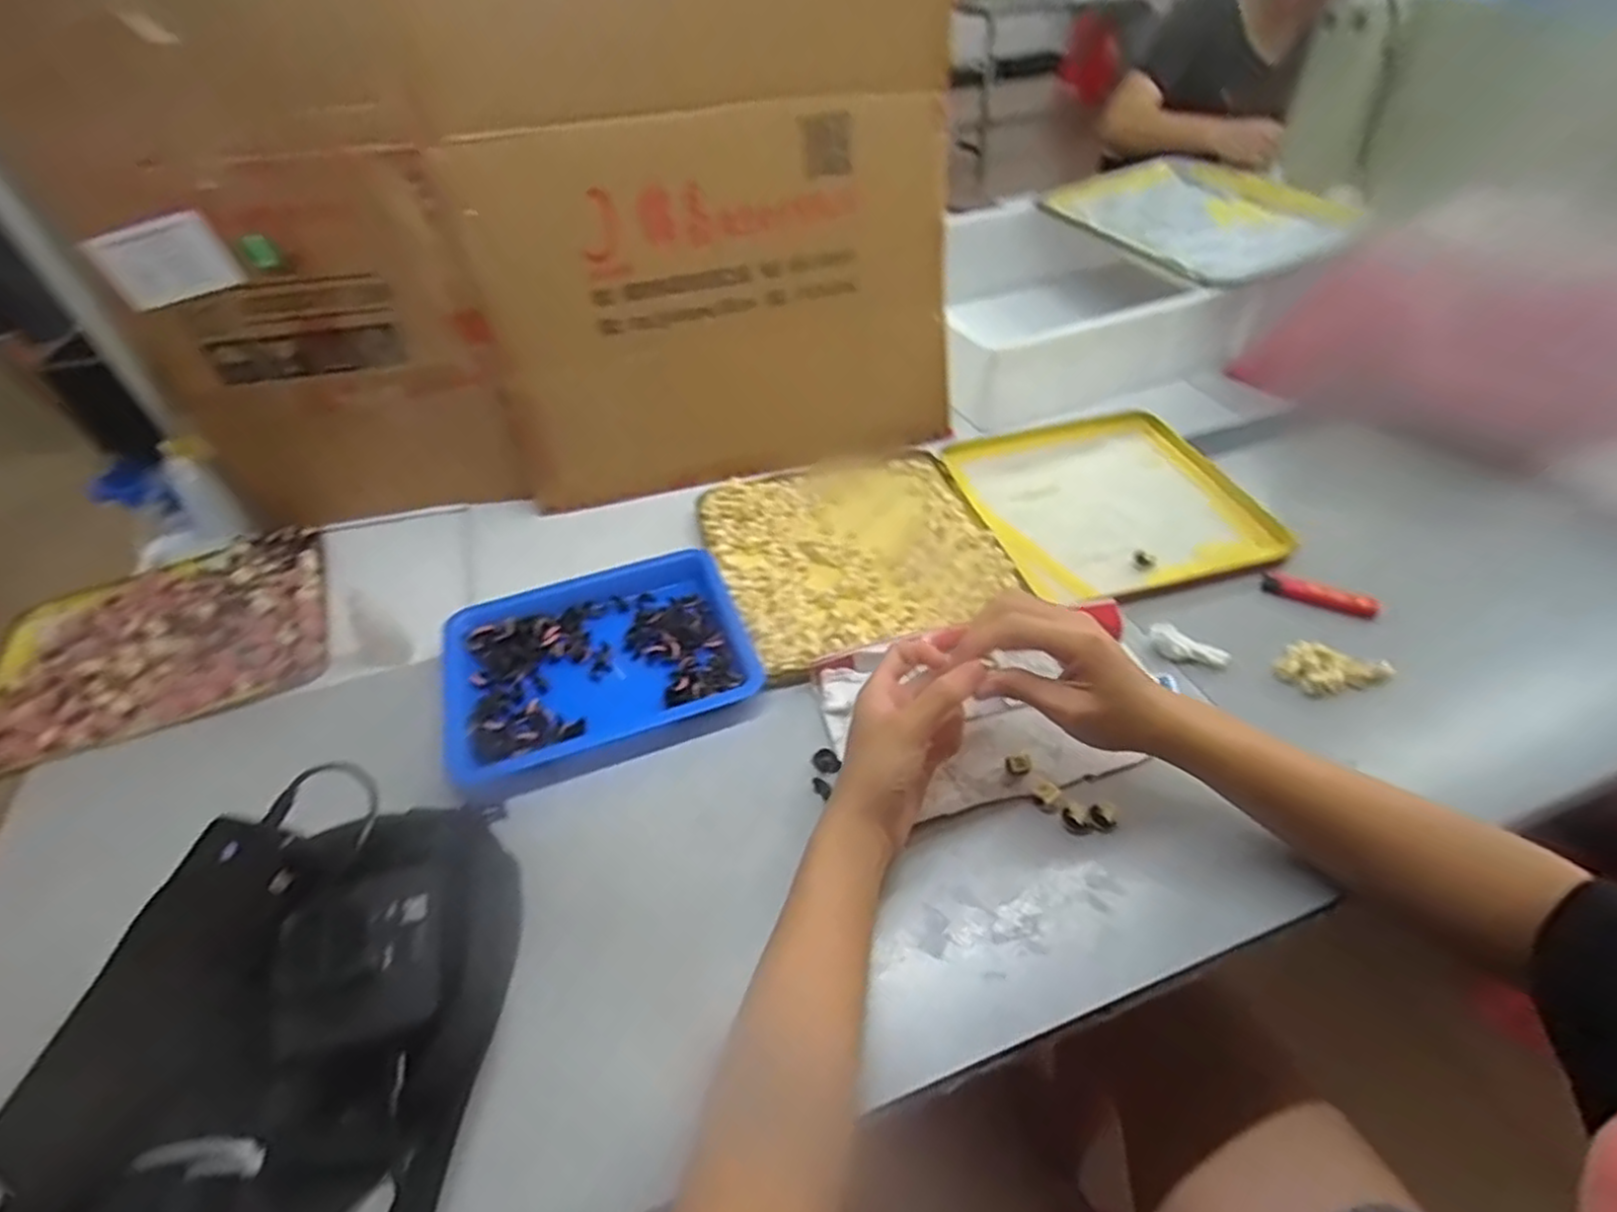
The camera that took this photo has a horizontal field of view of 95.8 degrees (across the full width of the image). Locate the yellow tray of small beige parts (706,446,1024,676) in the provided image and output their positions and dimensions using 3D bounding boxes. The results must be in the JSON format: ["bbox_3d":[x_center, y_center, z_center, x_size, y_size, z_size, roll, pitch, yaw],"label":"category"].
[{"bbox_3d":[0.040,-0.054,0.640,0.235,0.017,0.244,-16,45,-11],"label":"yellow tray of small beige parts"}]

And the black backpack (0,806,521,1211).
[{"bbox_3d":[-0.261,0.212,0.341,0.183,0.084,0.298,-3,44,2],"label":"black backpack"}]

